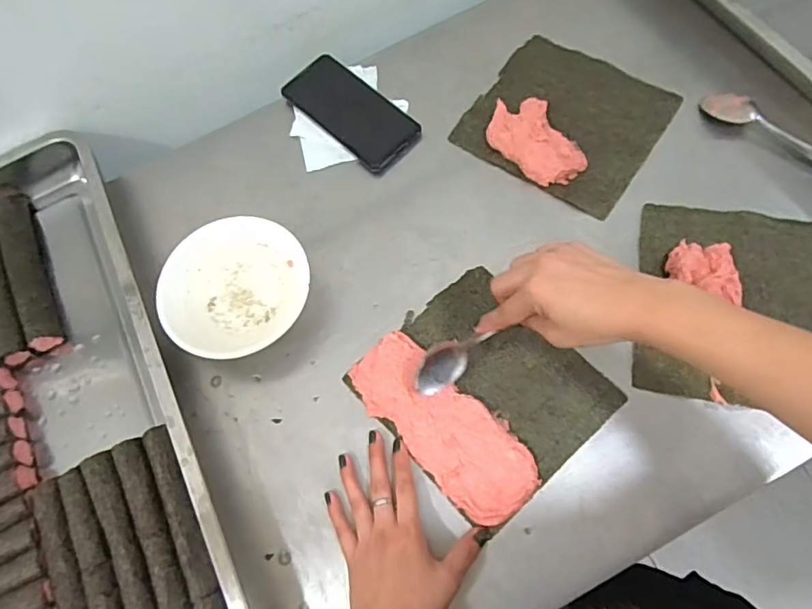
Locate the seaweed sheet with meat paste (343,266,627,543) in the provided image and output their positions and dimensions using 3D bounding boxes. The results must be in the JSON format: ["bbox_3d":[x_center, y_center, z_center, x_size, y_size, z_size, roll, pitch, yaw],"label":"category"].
[{"bbox_3d":[0.068,0.079,0.505,0.174,0.018,0.193,-43,73,-12],"label":"seaweed sheet with meat paste"}]

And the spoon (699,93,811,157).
[{"bbox_3d":[0.392,-0.176,0.563,0.172,0.015,0.030,38,75,15],"label":"spoon"}]

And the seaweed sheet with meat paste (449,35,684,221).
[{"bbox_3d":[0.176,-0.208,0.595,0.190,0.031,0.171,33,74,14],"label":"seaweed sheet with meat paste"}]

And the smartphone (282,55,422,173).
[{"bbox_3d":[-0.064,-0.225,0.630,0.163,0.018,0.077,42,76,16],"label":"smartphone"}]

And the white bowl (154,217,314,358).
[{"bbox_3d":[-0.173,-0.017,0.548,0.135,0.038,0.145,-1,69,3],"label":"white bowl"}]

